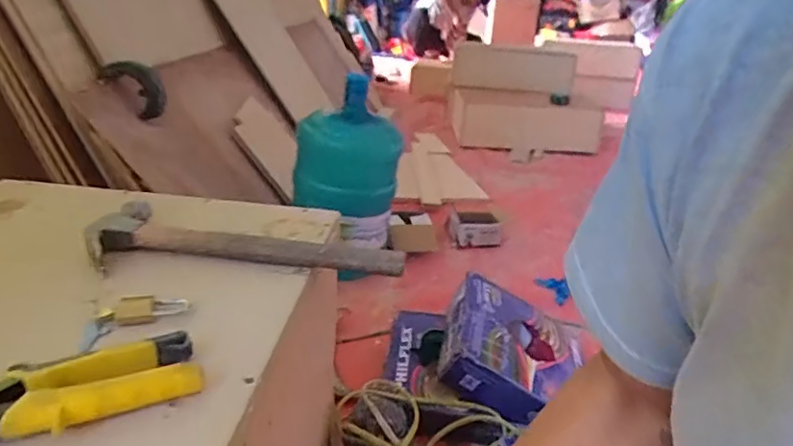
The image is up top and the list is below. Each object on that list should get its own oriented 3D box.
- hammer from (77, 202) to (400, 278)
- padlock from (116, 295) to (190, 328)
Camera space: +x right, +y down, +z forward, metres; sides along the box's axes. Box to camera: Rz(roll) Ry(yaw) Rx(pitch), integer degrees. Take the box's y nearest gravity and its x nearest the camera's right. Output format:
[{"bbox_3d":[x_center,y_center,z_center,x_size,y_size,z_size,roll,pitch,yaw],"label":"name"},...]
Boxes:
[{"bbox_3d":[-0.155,0.019,0.582,0.318,0.027,0.111,3,22,-5],"label":"hammer"},{"bbox_3d":[-0.205,0.071,0.472,0.056,0.013,0.027,-3,23,-18],"label":"padlock"}]

